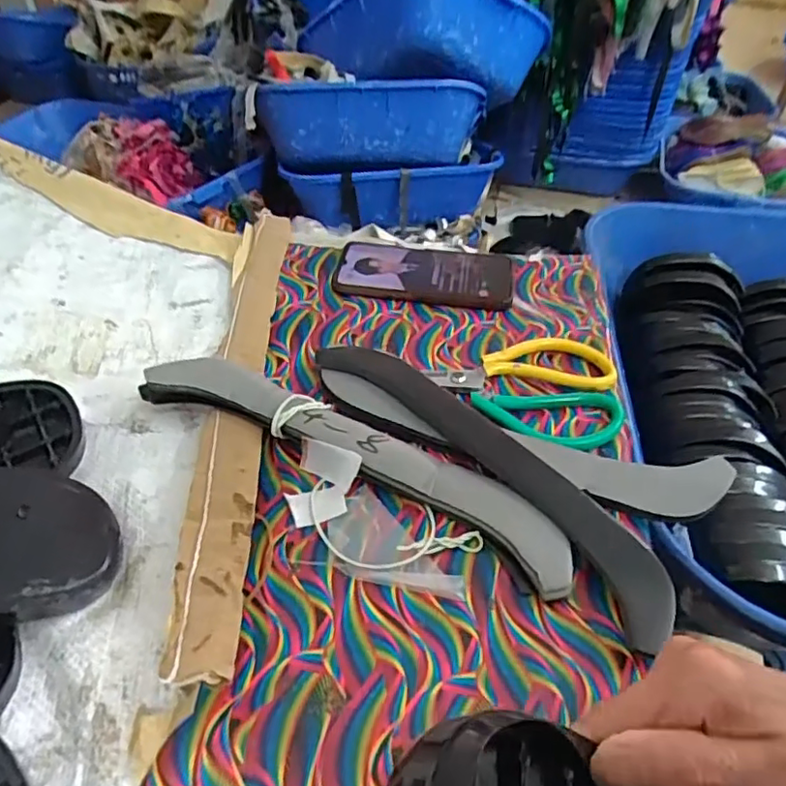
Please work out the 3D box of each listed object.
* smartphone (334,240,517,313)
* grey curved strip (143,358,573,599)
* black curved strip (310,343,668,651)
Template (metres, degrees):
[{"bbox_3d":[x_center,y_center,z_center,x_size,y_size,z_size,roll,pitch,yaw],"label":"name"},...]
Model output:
[{"bbox_3d":[0.029,-0.110,0.547,0.159,0.013,0.073,7,45,3],"label":"smartphone"},{"bbox_3d":[-0.022,0.038,0.392,0.294,0.034,0.068,22,48,17],"label":"grey curved strip"},{"bbox_3d":[0.060,0.041,0.400,0.063,0.016,0.287,-32,55,-30],"label":"black curved strip"}]

